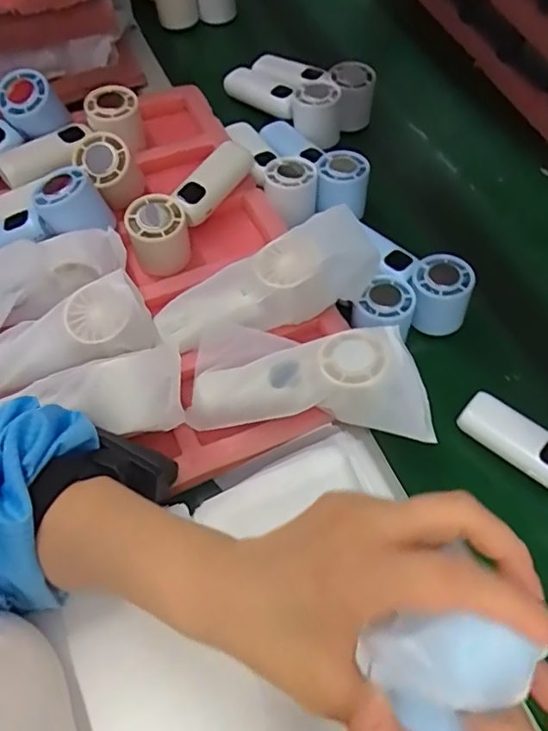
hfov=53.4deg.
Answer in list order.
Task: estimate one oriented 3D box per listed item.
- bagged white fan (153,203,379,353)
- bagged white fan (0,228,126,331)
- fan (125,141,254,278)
[{"bbox_3d":[-0.007,-0.066,0.469,0.186,0.061,0.059,-22,62,9],"label":"bagged white fan"},{"bbox_3d":[-0.218,-0.067,0.448,0.186,0.036,0.074,-24,64,-13],"label":"bagged white fan"},{"bbox_3d":[-0.080,-0.158,0.541,0.048,0.075,0.154,31,66,15],"label":"fan"}]

